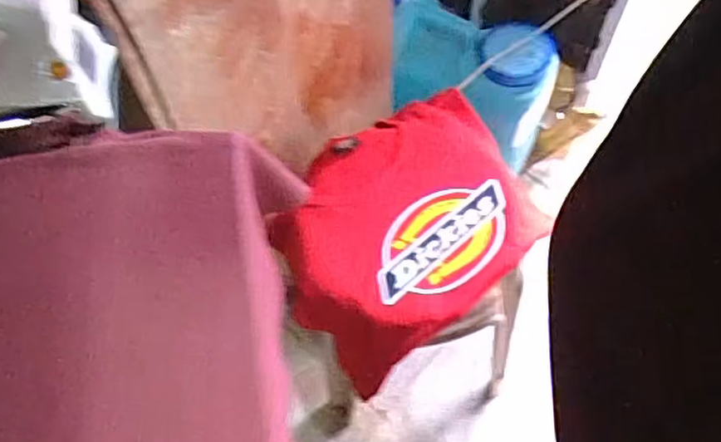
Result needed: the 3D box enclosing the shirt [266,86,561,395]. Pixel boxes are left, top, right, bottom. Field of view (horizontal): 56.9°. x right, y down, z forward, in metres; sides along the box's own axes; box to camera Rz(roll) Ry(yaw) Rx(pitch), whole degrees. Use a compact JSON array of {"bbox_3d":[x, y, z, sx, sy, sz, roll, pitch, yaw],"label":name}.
[{"bbox_3d":[0.091,-0.026,0.970,0.411,0.110,0.318,-41,67,-17],"label":"shirt"}]

